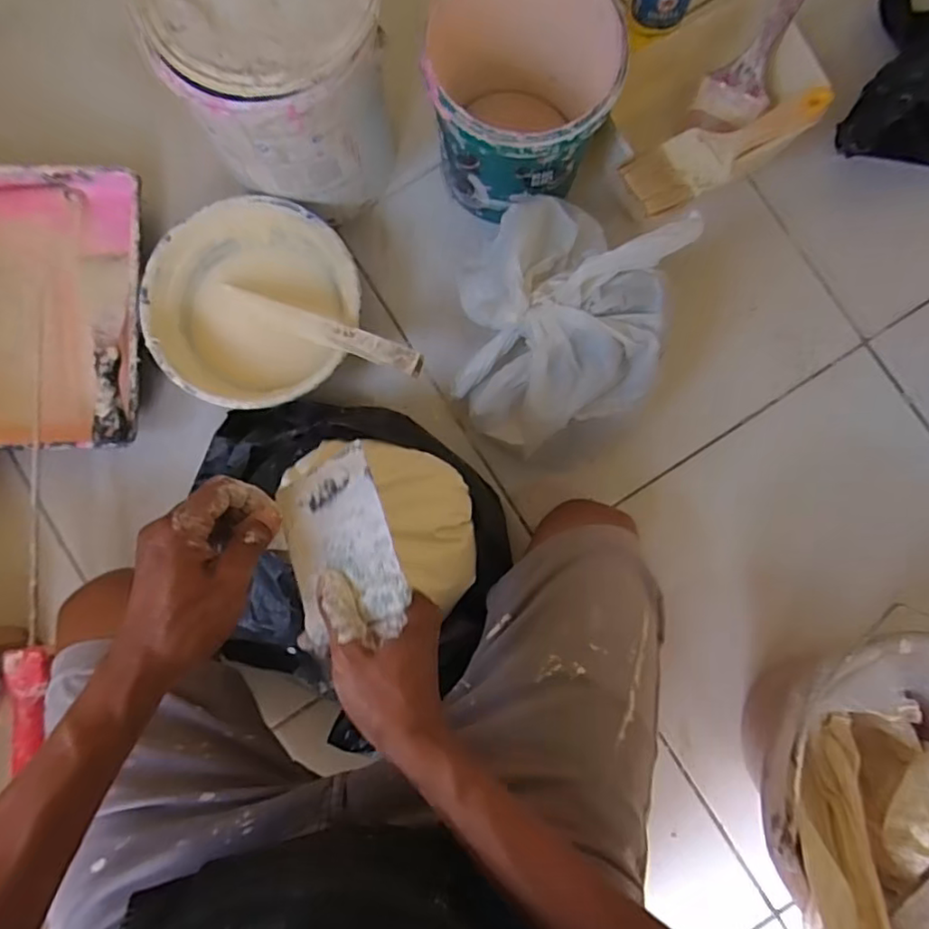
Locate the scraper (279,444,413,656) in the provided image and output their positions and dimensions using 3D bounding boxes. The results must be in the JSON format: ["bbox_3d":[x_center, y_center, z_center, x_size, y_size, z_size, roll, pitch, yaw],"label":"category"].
[{"bbox_3d":[-0.078,0.051,0.378,0.081,0.005,0.110,-25,71,24],"label":"scraper"}]

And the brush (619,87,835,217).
[{"bbox_3d":[0.242,-0.294,0.553,0.211,0.021,0.058,-31,85,-3],"label":"brush"}]

